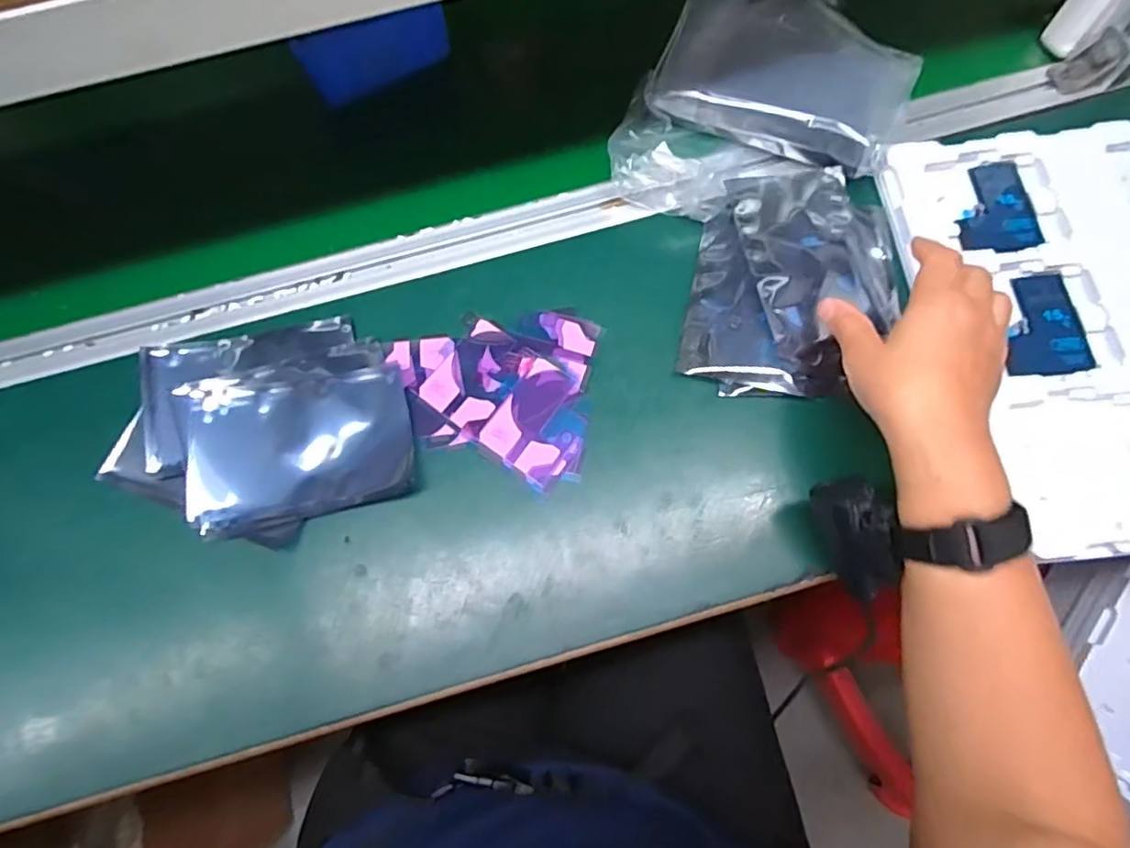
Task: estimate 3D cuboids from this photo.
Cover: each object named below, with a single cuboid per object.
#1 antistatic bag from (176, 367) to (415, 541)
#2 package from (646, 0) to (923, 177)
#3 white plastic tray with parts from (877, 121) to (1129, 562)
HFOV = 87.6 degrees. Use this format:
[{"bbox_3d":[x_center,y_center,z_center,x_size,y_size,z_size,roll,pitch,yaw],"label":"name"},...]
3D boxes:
[{"bbox_3d":[-0.182,0.012,0.409,0.147,0.024,0.106,-11,74,-1],"label":"antistatic bag"},{"bbox_3d":[0.178,-0.283,0.469,0.187,0.033,0.124,25,76,9],"label":"package"},{"bbox_3d":[0.404,-0.077,0.413,0.280,0.014,0.311,-7,74,0],"label":"white plastic tray with parts"}]

